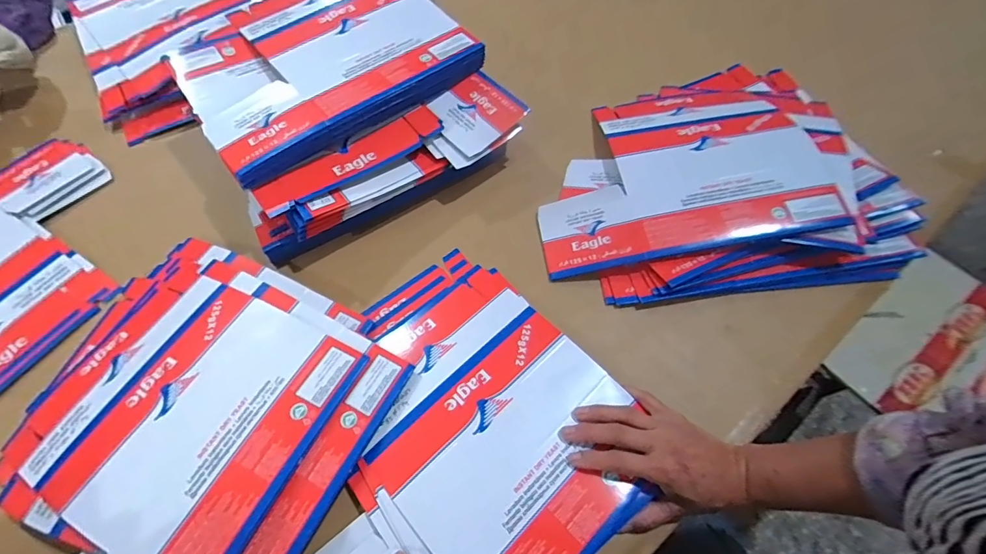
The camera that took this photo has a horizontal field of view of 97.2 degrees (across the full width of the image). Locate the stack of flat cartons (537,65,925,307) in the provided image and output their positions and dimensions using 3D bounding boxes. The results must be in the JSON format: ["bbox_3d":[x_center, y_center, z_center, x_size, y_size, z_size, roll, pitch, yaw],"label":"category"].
[{"bbox_3d":[0.274,-0.160,0.570,0.420,0.077,0.380,-4,62,-1],"label":"stack of flat cartons"}]

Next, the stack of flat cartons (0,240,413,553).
[{"bbox_3d":[-0.314,0.155,0.417,0.354,0.062,0.390,20,65,11],"label":"stack of flat cartons"}]

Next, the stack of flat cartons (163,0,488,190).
[{"bbox_3d":[-0.228,-0.291,0.583,0.339,0.040,0.285,-36,67,-16],"label":"stack of flat cartons"}]

